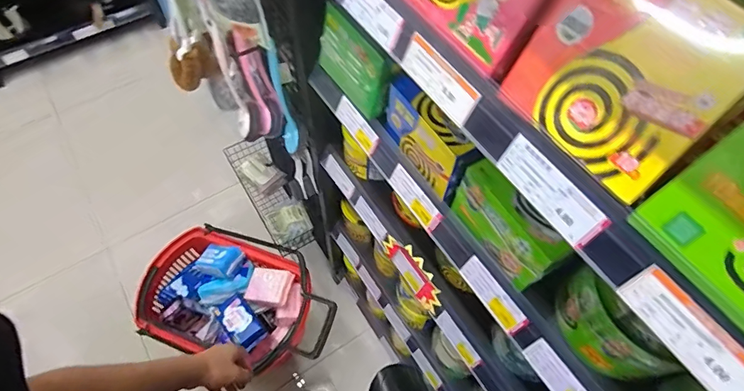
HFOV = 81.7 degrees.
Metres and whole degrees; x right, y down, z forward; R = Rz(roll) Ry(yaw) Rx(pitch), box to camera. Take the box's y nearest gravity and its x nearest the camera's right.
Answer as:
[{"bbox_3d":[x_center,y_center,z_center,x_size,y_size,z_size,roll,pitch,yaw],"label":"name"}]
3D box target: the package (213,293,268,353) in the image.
[{"bbox_3d":[-0.386,0.357,1.237,0.090,0.045,0.173,-39,68,-21],"label":"package"}]

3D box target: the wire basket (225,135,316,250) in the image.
[{"bbox_3d":[-0.328,0.004,1.418,0.124,0.163,0.437,-29,64,-16],"label":"wire basket"}]

